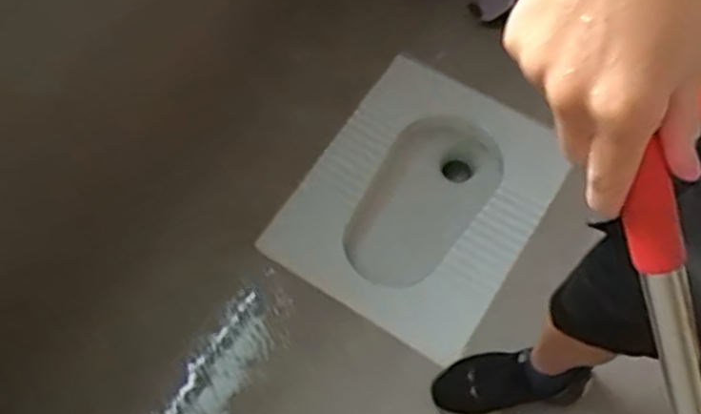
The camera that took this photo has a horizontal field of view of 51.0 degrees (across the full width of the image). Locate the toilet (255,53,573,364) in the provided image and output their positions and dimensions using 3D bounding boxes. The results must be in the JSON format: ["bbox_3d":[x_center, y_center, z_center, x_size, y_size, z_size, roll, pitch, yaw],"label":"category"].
[{"bbox_3d":[0.162,0.019,1.593,0.446,0.269,0.572,29,70,17],"label":"toilet"}]

